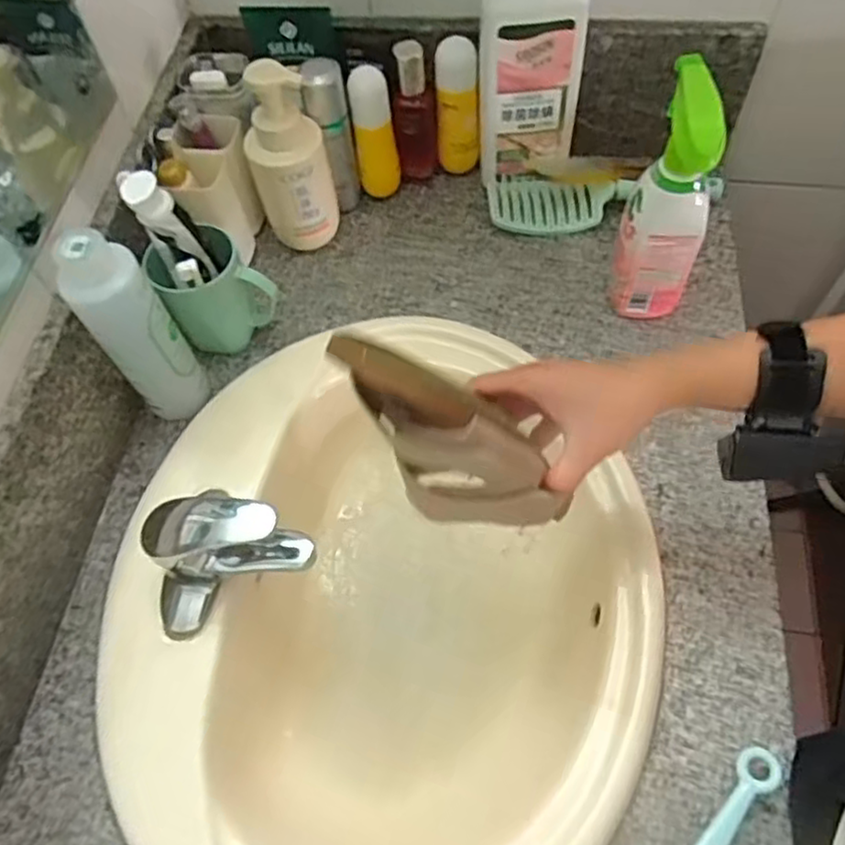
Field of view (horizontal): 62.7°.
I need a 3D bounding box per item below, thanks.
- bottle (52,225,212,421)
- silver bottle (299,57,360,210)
[{"bbox_3d":[-0.245,-0.076,0.600,0.064,0.202,0.052,-37,66,-17],"label":"bottle"},{"bbox_3d":[-0.096,-0.298,0.731,0.039,0.158,0.042,38,69,20],"label":"silver bottle"}]

